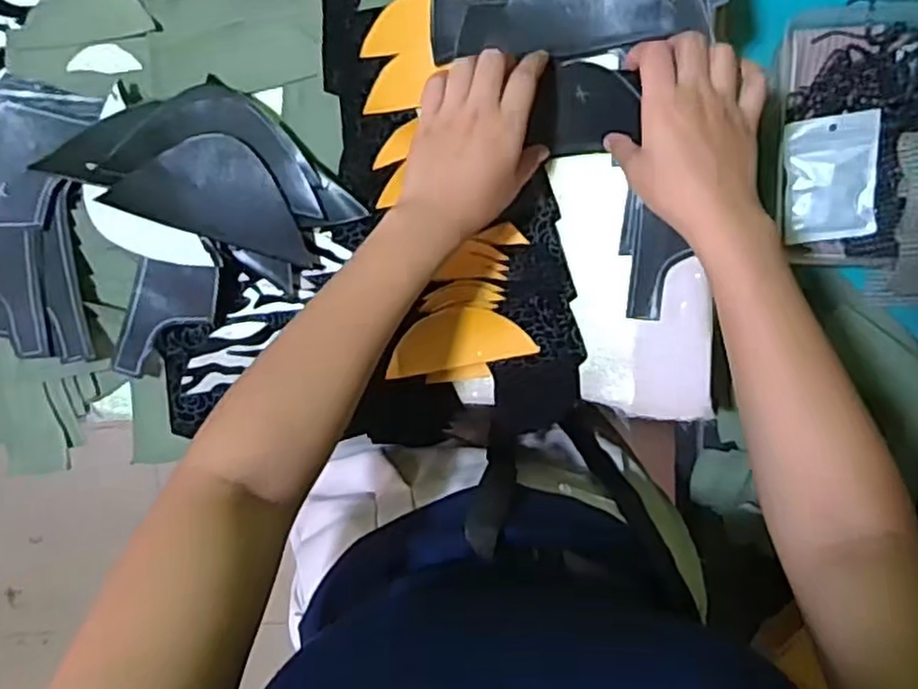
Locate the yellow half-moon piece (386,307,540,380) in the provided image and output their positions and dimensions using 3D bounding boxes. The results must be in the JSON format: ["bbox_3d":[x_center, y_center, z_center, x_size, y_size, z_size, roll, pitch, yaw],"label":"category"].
[{"bbox_3d":[0.000,-0.004,0.526,0.105,0.011,0.044,-11,99,4],"label":"yellow half-moon piece"}]

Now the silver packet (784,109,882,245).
[{"bbox_3d":[0.297,-0.132,0.577,0.068,0.005,0.097,-4,109,13],"label":"silver packet"}]

